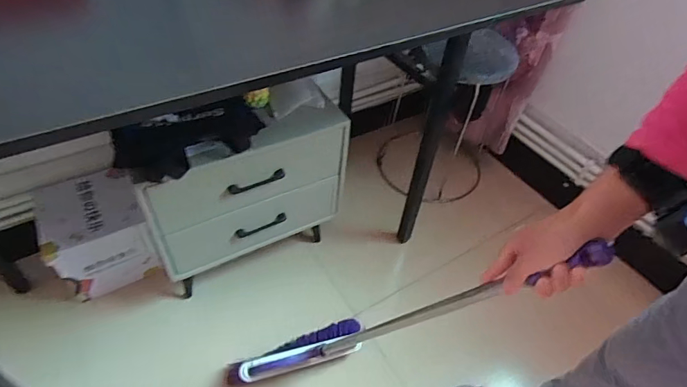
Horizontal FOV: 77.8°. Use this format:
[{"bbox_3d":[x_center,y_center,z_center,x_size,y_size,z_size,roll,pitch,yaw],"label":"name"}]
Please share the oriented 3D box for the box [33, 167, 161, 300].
[{"bbox_3d":[-0.621,0.100,1.082,0.231,0.199,0.227,-18,51,-21],"label":"box"}]

